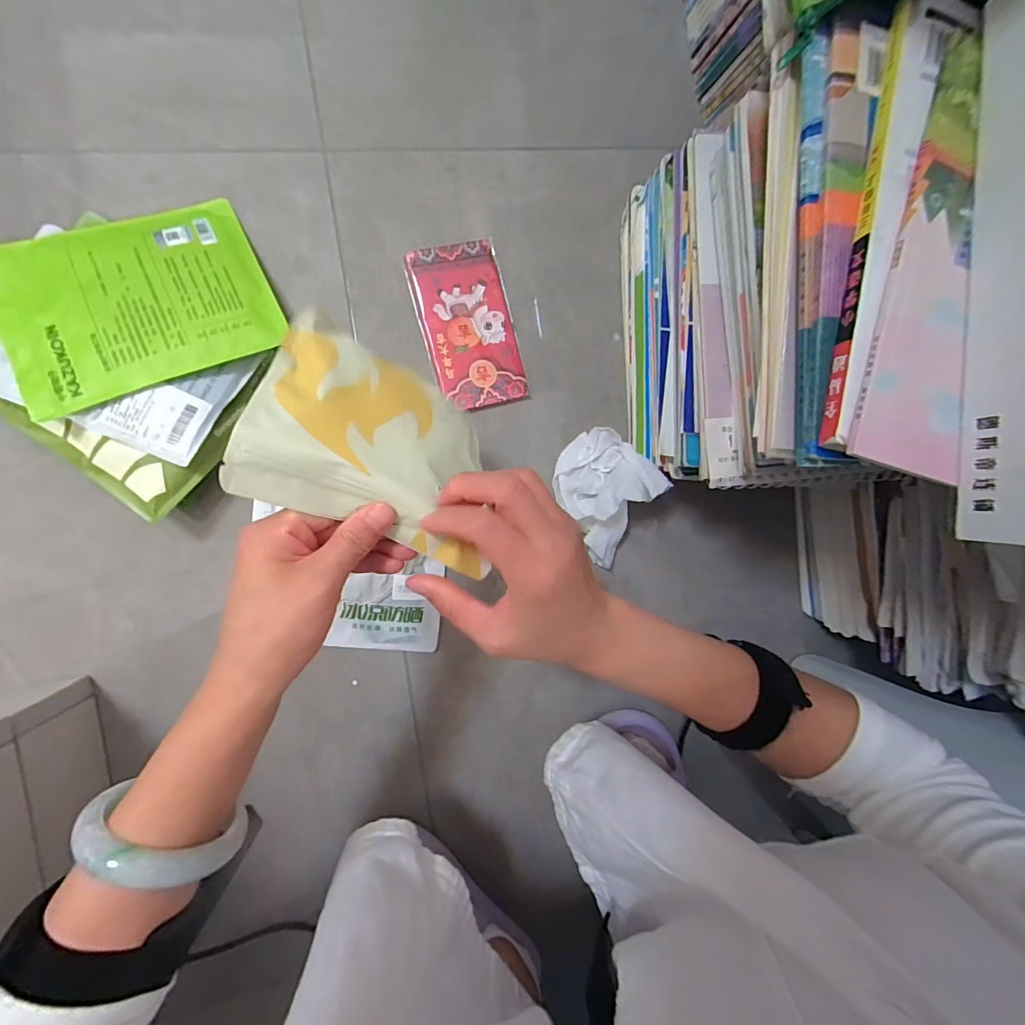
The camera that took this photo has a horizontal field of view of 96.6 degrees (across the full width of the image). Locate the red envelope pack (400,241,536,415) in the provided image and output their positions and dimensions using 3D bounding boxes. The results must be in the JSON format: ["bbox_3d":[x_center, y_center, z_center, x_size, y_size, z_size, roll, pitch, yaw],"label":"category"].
[{"bbox_3d":[-0.045,-0.196,0.484,0.096,0.011,0.170,-17,93,-8],"label":"red envelope pack"}]

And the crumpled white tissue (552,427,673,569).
[{"bbox_3d":[0.106,-0.020,0.484,0.099,0.079,0.133,-31,96,-8],"label":"crumpled white tissue"}]

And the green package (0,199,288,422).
[{"bbox_3d":[-0.330,-0.188,0.402,0.206,0.011,0.169,-23,80,-13],"label":"green package"}]

